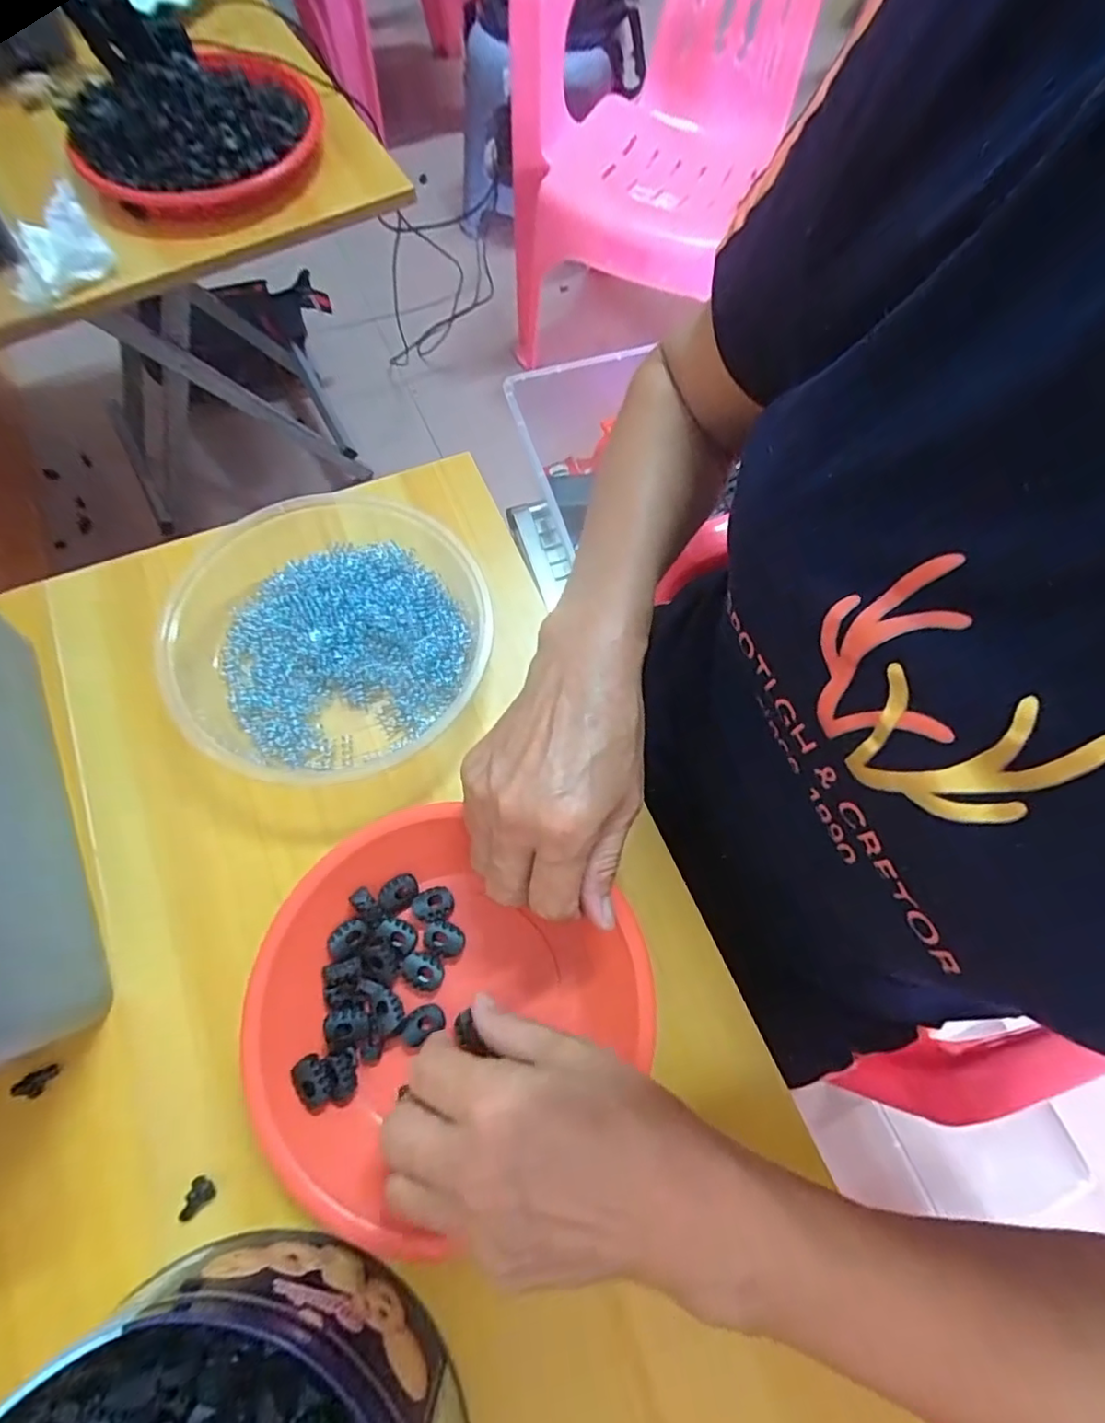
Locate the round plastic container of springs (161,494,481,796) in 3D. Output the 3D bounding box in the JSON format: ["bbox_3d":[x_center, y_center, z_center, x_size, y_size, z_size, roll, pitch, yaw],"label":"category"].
[{"bbox_3d":[-0.138,-0.053,0.366,0.182,0.046,0.175,1,70,-2],"label":"round plastic container of springs"}]

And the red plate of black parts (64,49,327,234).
[{"bbox_3d":[-0.369,-0.606,0.616,0.241,0.069,0.223,0,69,0],"label":"red plate of black parts"}]

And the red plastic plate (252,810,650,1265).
[{"bbox_3d":[-0.061,0.142,0.308,0.185,0.033,0.168,-38,74,-14],"label":"red plastic plate"}]

